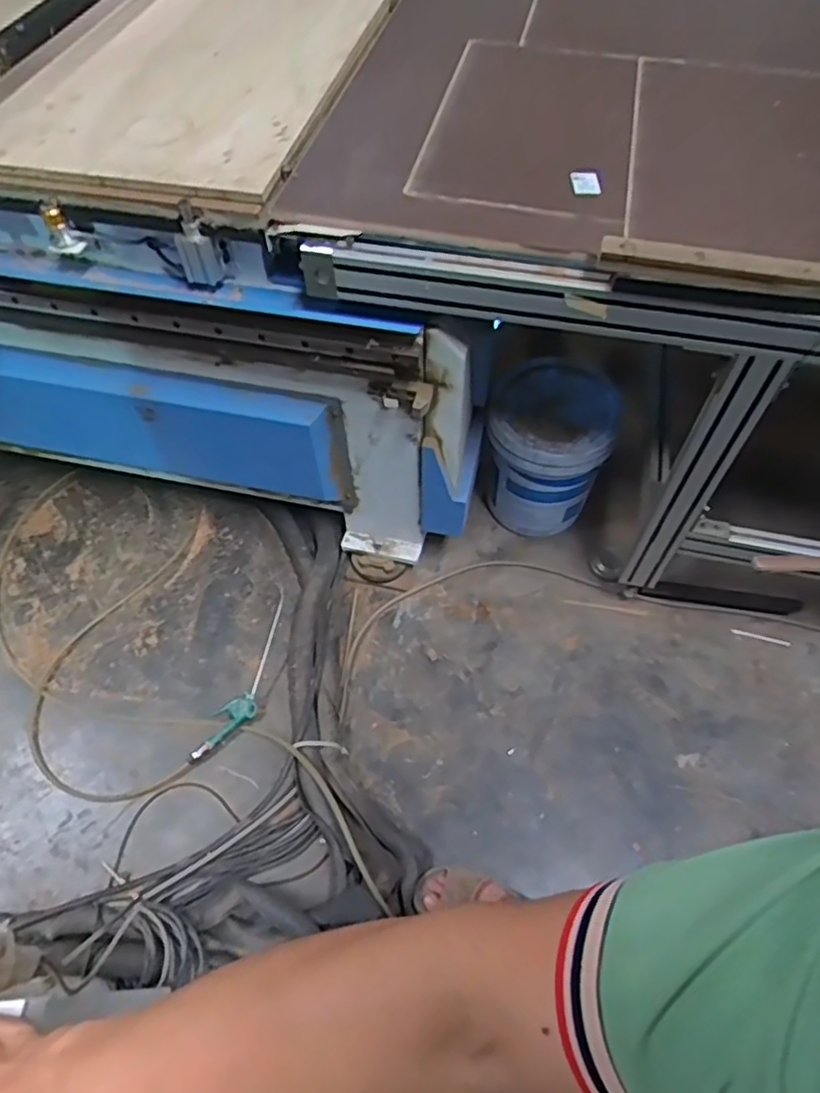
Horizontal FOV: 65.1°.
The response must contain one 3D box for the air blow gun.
[{"bbox_3d":[-0.359,0.298,1.481,0.089,0.031,0.428,20,61,13],"label":"air blow gun"}]

